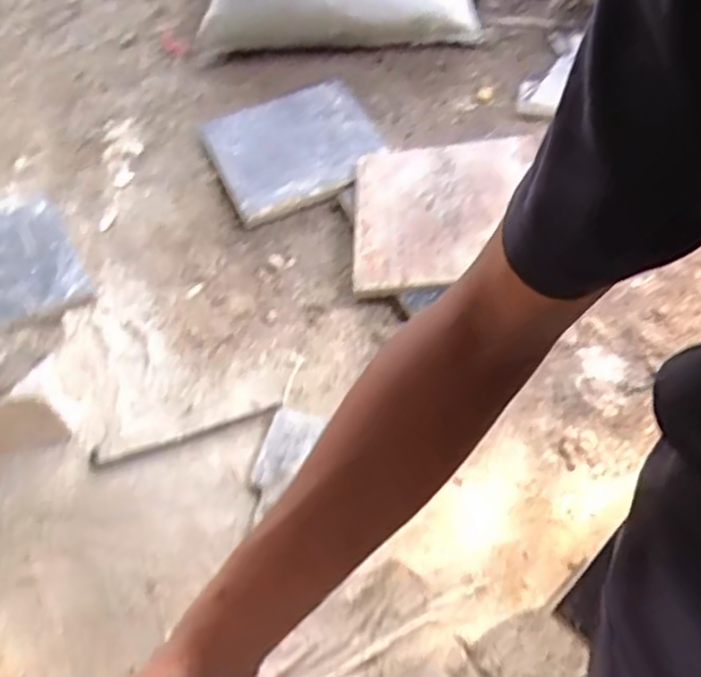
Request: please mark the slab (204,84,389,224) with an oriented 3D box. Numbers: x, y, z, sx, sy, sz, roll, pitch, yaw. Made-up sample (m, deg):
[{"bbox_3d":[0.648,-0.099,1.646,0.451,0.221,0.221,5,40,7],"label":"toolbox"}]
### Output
[{"bbox_3d":[-0.084,-0.300,1.044,0.250,0.025,0.246,-22,57,-10],"label":"slab"}]

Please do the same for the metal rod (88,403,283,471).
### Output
[{"bbox_3d":[-0.194,0.116,0.797,0.228,0.008,0.028,-13,56,-5],"label":"metal rod"}]

